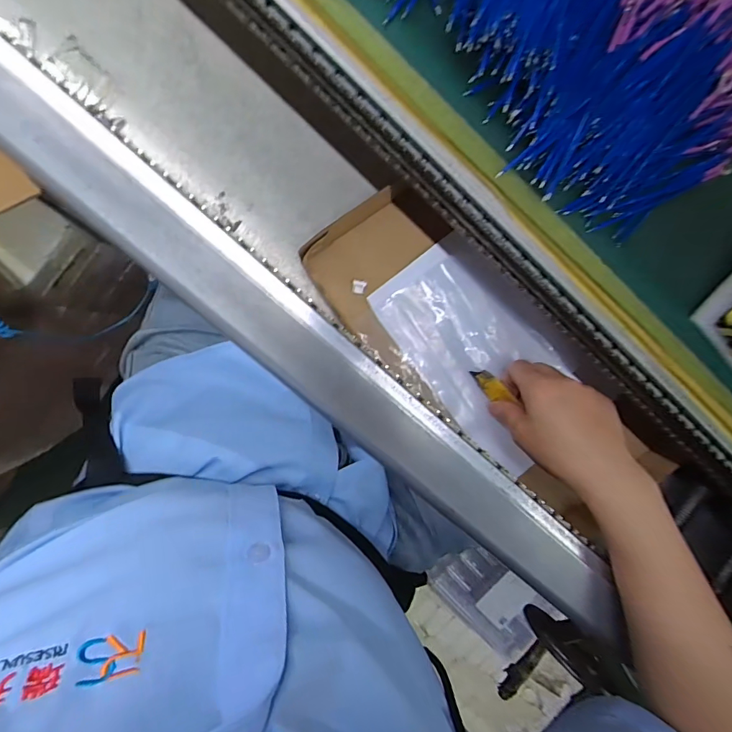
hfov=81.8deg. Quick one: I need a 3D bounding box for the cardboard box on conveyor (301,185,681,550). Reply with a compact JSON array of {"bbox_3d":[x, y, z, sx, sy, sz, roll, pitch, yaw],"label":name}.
[{"bbox_3d":[0.122,0.006,0.393,0.393,0.033,0.126,42,87,-10],"label":"cardboard box on conveyor"}]

